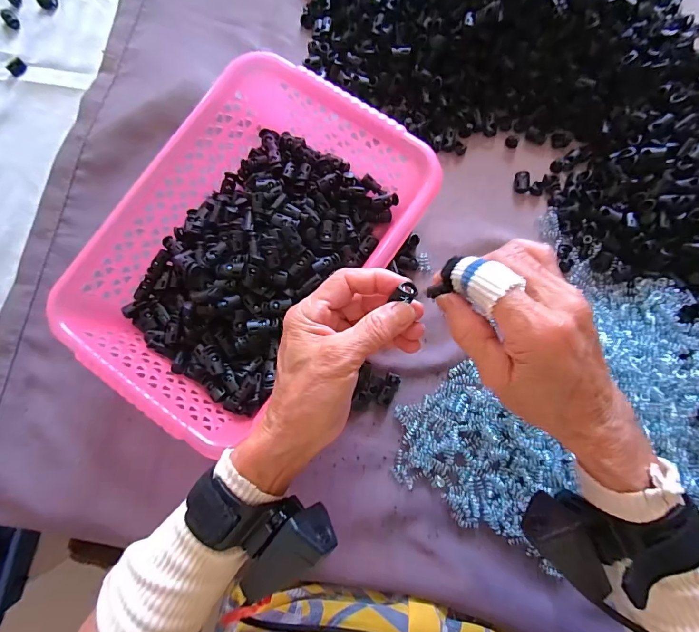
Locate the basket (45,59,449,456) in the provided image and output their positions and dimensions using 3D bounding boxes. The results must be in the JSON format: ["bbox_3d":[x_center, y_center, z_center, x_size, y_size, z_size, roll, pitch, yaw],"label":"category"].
[{"bbox_3d":[-0.087,-0.060,0.347,0.224,0.075,0.314,40,86,8],"label":"basket"}]

